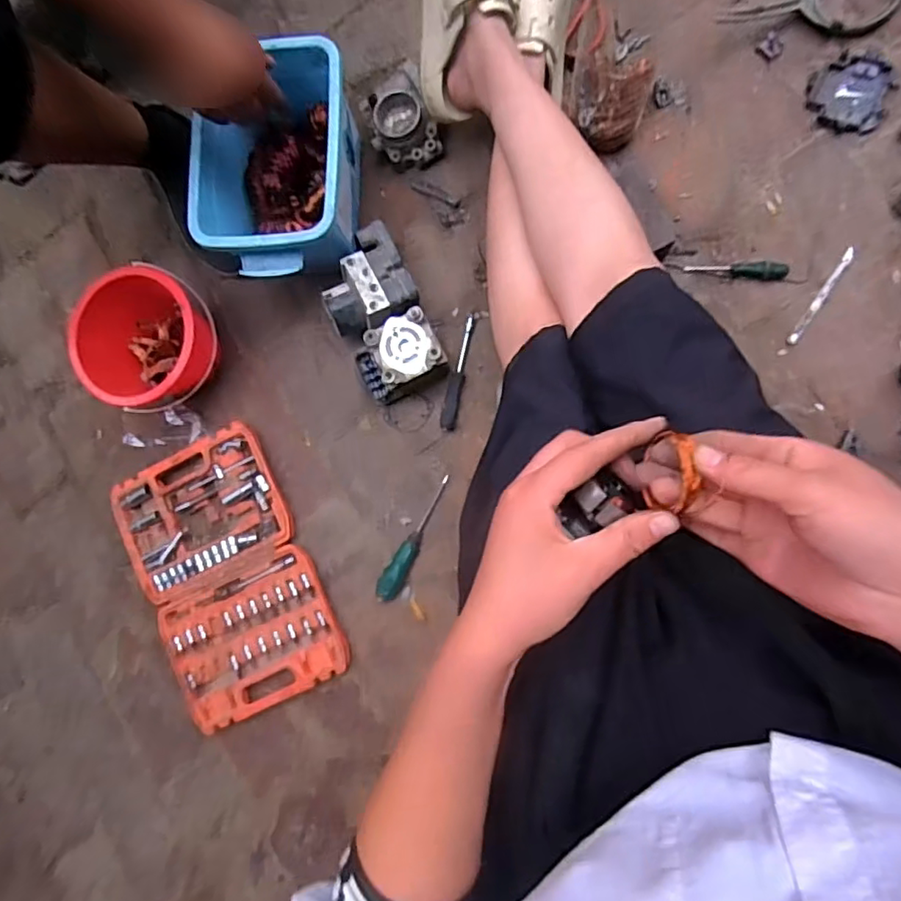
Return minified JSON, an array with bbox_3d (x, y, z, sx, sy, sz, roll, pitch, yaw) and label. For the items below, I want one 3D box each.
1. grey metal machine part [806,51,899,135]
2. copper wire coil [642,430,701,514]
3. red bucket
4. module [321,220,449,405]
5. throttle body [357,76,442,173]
[{"bbox_3d":[0.496,-0.444,0.730,0.094,0.013,0.091,0,89,10],"label":"grey metal machine part"},{"bbox_3d":[0.117,0.011,0.308,0.028,0.017,0.040,11,91,10],"label":"copper wire coil"},{"bbox_3d":[-0.410,-0.151,0.815,0.155,0.122,0.181,26,93,9],"label":"red bucket"},{"bbox_3d":[-0.092,-0.178,0.795,0.122,0.087,0.206,-25,85,8],"label":"module"},{"bbox_3d":[-0.070,-0.454,0.814,0.092,0.052,0.123,-20,86,9],"label":"throttle body"}]

